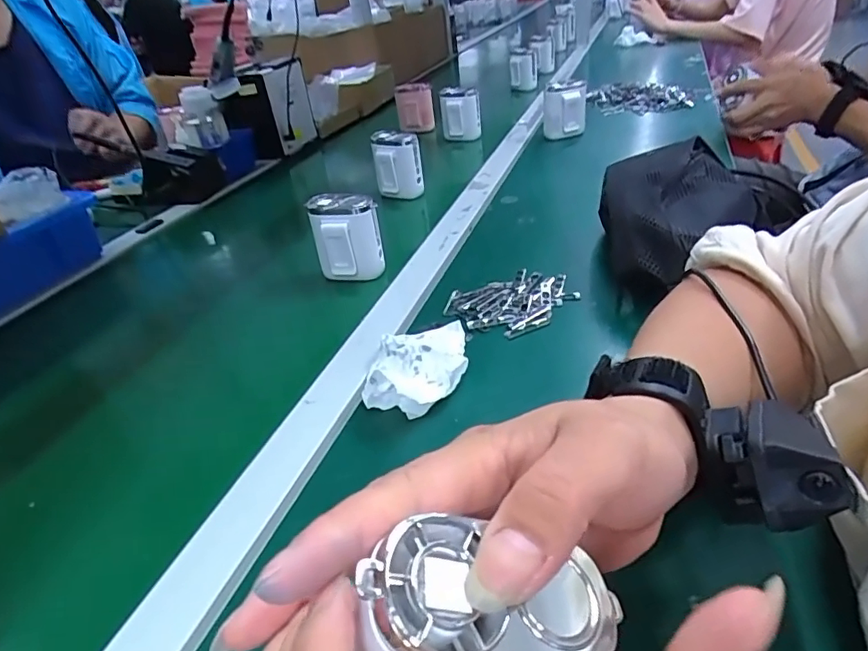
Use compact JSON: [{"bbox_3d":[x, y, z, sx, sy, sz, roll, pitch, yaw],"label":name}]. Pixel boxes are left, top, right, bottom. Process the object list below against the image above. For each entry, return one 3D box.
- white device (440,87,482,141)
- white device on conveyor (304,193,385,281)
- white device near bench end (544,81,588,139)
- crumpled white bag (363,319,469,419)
[{"bbox_3d":[0.046,-0.372,0.956,0.068,0.086,0.037,1,34,10],"label":"white device"},{"bbox_3d":[-0.090,-0.091,0.559,0.067,0.081,0.041,-9,34,-6],"label":"white device on conveyor"},{"bbox_3d":[0.213,-0.349,0.882,0.068,0.081,0.044,2,34,11],"label":"white device near bench end"},{"bbox_3d":[-0.013,0.025,0.423,0.076,0.025,0.106,-4,33,2],"label":"crumpled white bag"}]

